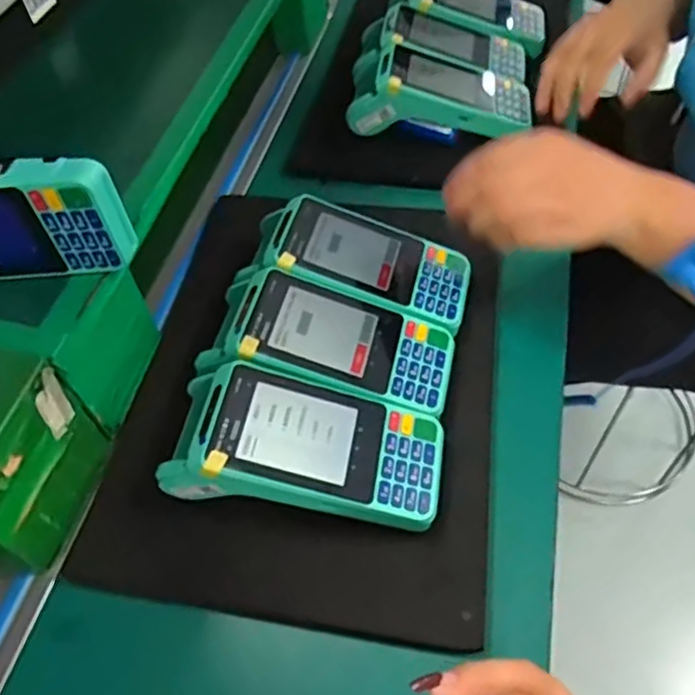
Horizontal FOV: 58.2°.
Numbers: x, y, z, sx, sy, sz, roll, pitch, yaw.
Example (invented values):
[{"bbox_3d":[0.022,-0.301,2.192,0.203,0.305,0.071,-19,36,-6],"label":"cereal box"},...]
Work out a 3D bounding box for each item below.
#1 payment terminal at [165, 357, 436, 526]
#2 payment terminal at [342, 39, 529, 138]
[{"bbox_3d":[-0.023,0.062,0.387,0.163,0.050,0.085,2,55,5],"label":"payment terminal"},{"bbox_3d":[0.091,-0.239,0.610,0.168,0.069,0.073,4,56,6],"label":"payment terminal"}]

